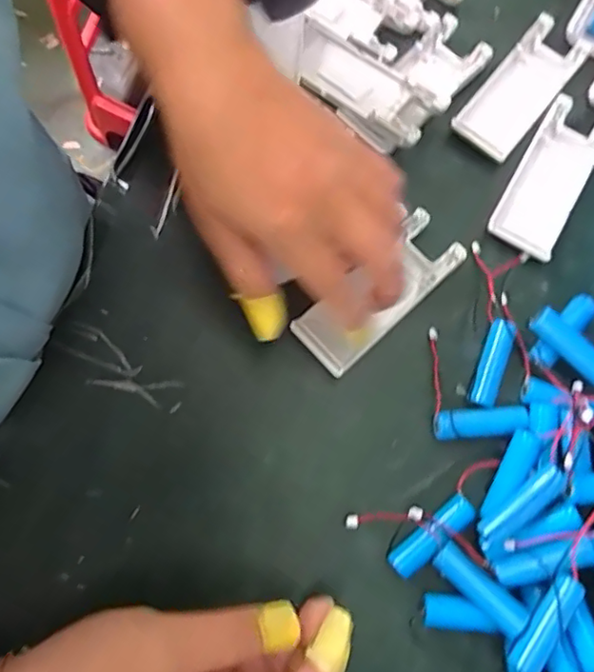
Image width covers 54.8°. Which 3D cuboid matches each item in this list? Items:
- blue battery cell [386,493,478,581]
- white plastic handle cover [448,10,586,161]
[{"bbox_3d":[0.069,0.102,0.293,0.051,0.014,0.014,-41,80,-9],"label":"blue battery cell"},{"bbox_3d":[0.141,-0.156,0.365,0.042,0.014,0.103,38,79,8],"label":"white plastic handle cover"}]

